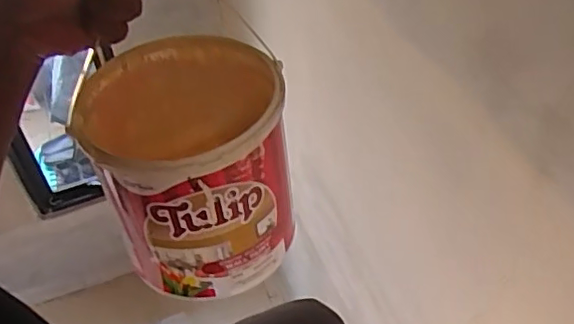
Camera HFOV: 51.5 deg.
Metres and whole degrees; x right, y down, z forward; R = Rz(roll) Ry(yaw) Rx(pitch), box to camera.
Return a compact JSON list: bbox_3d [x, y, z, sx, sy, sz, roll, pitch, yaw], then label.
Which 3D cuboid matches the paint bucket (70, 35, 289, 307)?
[{"bbox_3d":[-0.084,0.000,0.564,0.164,0.167,0.179,-3,45,3],"label":"paint bucket"}]

